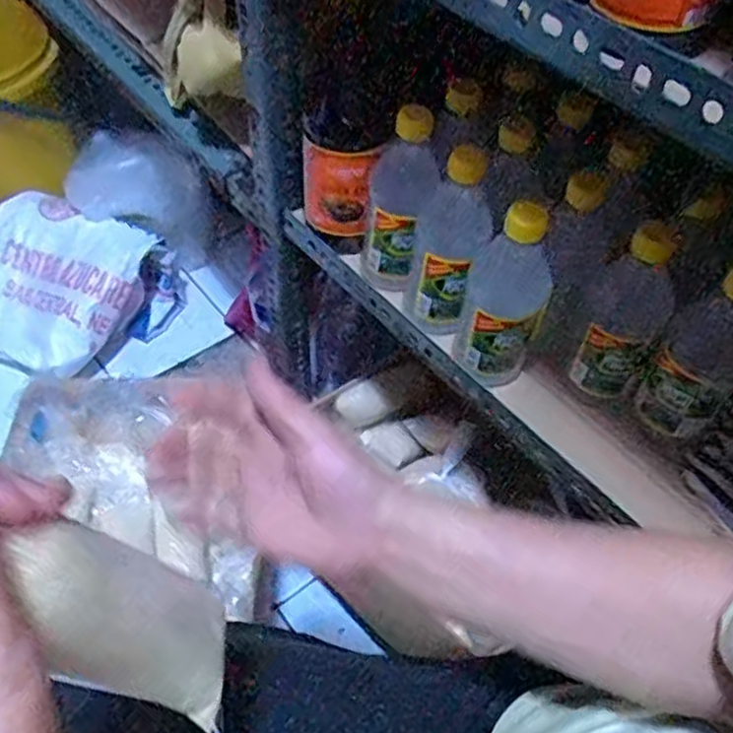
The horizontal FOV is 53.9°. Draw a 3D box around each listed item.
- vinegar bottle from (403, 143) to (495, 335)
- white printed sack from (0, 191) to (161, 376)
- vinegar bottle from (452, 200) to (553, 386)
[{"bbox_3d":[0.069,-0.104,0.604,0.064,0.166,0.061,8,53,3],"label":"vinegar bottle"},{"bbox_3d":[-0.497,-0.128,1.106,0.303,0.141,0.236,24,55,15],"label":"white printed sack"},{"bbox_3d":[0.113,-0.061,0.573,0.064,0.172,0.068,16,54,9],"label":"vinegar bottle"}]

